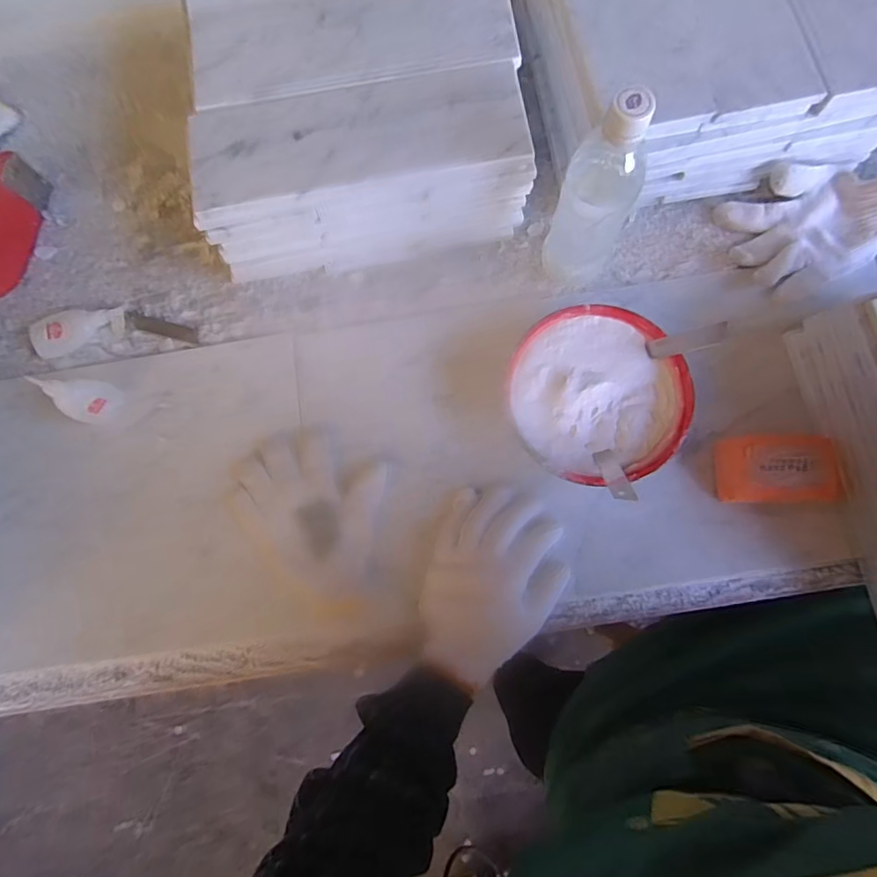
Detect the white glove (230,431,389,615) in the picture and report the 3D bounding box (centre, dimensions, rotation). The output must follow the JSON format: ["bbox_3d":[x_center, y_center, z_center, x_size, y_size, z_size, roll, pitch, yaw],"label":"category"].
[{"bbox_3d":[-0.114,0.070,0.494,0.130,0.013,0.176,-42,82,-6],"label":"white glove"}]

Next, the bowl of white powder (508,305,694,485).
[{"bbox_3d":[0.149,-0.039,0.482,0.159,0.051,0.155,0,80,1],"label":"bowl of white powder"}]

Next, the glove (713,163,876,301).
[{"bbox_3d":[0.394,-0.228,0.525,0.172,0.041,0.128,-27,80,-3],"label":"glove"}]

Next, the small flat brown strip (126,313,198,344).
[{"bbox_3d":[-0.305,-0.122,0.560,0.083,0.004,0.016,14,82,0],"label":"small flat brown strip"}]

